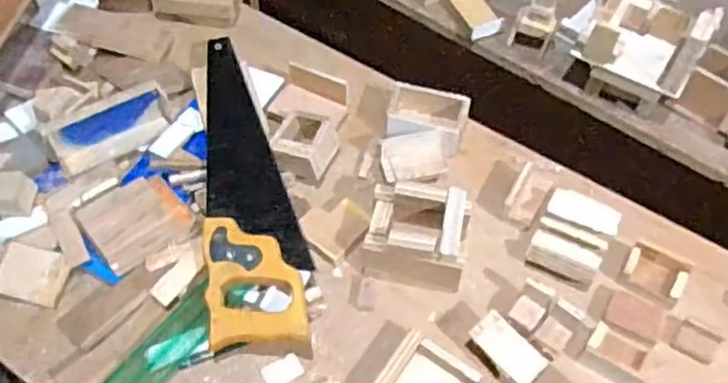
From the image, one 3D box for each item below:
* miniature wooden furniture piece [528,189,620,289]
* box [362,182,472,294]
[{"bbox_3d":[0.223,0.049,0.746,0.079,0.040,0.090,29,59,18],"label":"miniature wooden furniture piece"},{"bbox_3d":[0.053,0.043,0.715,0.108,0.074,0.093,15,56,9],"label":"box"}]

